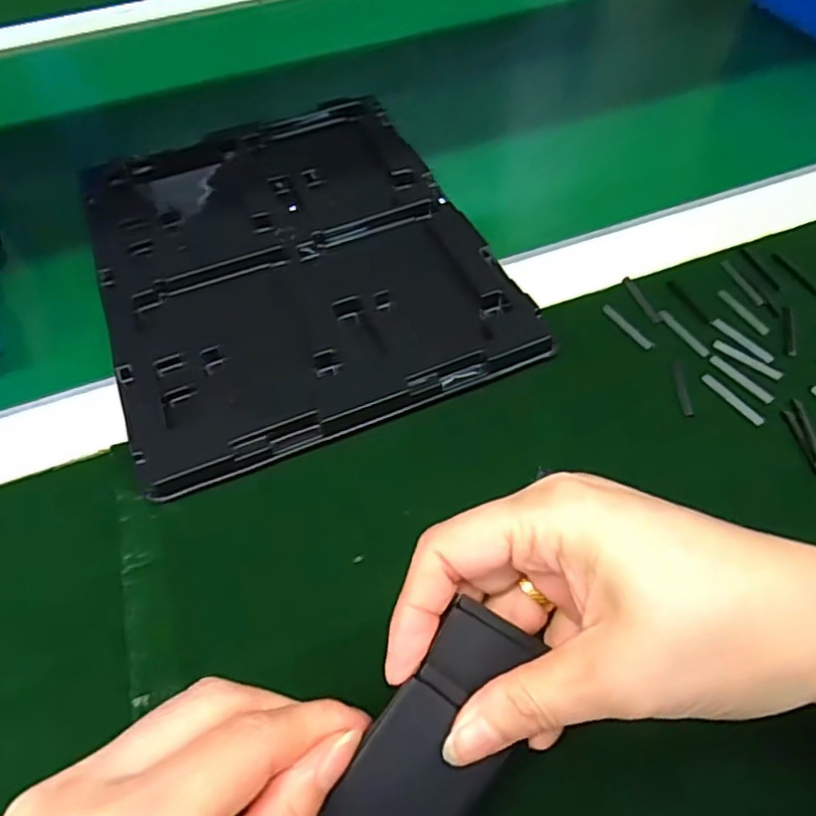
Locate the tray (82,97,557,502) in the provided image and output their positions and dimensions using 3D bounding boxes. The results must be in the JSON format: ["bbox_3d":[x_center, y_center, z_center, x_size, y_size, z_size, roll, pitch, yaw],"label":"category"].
[{"bbox_3d":[-0.074,-0.096,0.381,0.209,0.029,0.281,-17,53,-14],"label":"tray"}]

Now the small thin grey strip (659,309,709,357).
[{"bbox_3d":[0.148,-0.040,0.338,0.006,0.004,0.035,-24,60,-14],"label":"small thin grey strip"}]

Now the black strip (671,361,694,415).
[{"bbox_3d":[0.139,-0.011,0.318,0.006,0.004,0.033,2,56,3],"label":"black strip"}]

